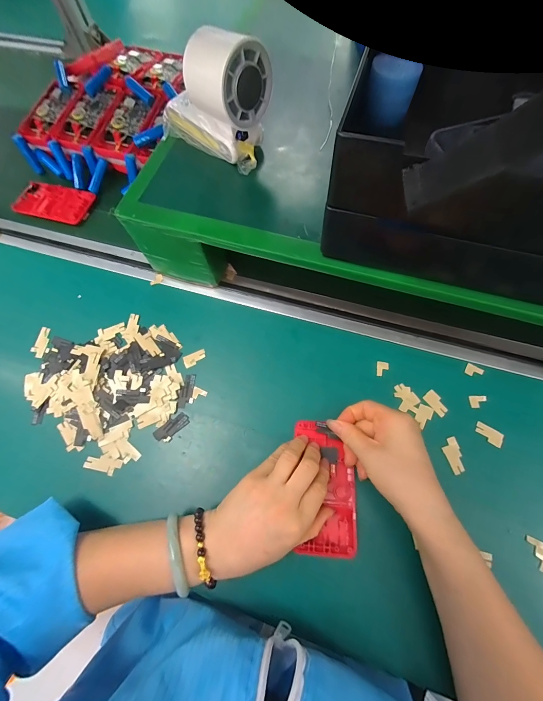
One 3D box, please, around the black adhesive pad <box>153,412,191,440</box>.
[{"bbox_3d":[-0.112,0.087,0.335,0.041,0.004,0.017,-38,72,-11],"label":"black adhesive pad"}]

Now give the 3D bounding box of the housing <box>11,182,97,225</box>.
[{"bbox_3d":[-0.332,-0.226,0.457,0.113,0.017,0.059,12,70,8],"label":"housing"}]

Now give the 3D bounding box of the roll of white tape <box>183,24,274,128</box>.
[{"bbox_3d":[-0.040,-0.244,0.266,0.060,0.057,0.066,42,76,17],"label":"roll of white tape"}]

